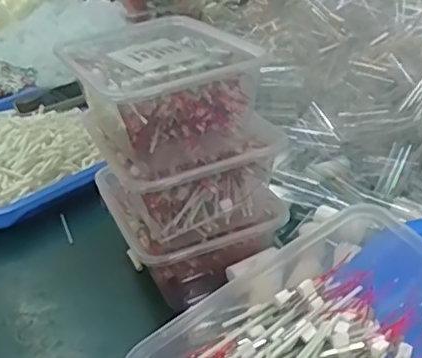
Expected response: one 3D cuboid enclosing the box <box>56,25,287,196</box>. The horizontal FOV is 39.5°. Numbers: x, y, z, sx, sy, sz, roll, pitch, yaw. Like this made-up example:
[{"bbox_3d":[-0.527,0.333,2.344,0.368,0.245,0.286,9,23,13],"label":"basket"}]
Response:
[{"bbox_3d":[-0.036,-0.066,0.456,0.122,0.070,0.185,-18,29,-19],"label":"box"}]

